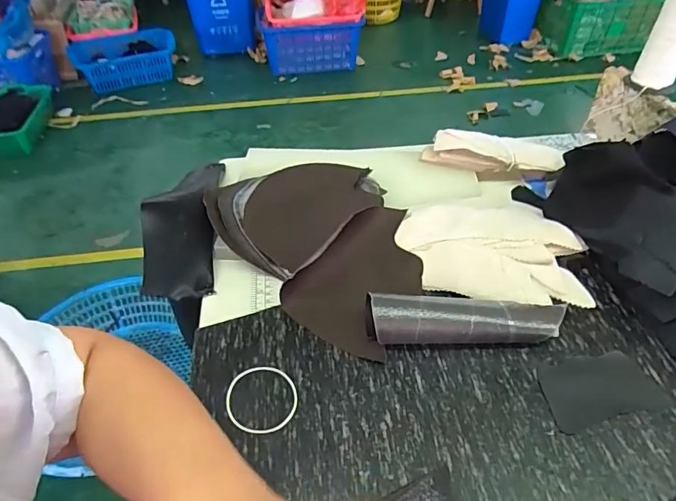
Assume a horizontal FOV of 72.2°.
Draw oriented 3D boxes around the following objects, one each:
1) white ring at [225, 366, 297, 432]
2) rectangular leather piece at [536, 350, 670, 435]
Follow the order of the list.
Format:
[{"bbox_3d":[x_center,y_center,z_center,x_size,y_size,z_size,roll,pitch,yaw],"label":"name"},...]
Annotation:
[{"bbox_3d":[-0.061,0.117,0.368,0.056,0.004,0.057,-1,44,1],"label":"white ring"},{"bbox_3d":[0.207,0.110,0.372,0.090,0.006,0.056,-11,45,-9],"label":"rectangular leather piece"}]

